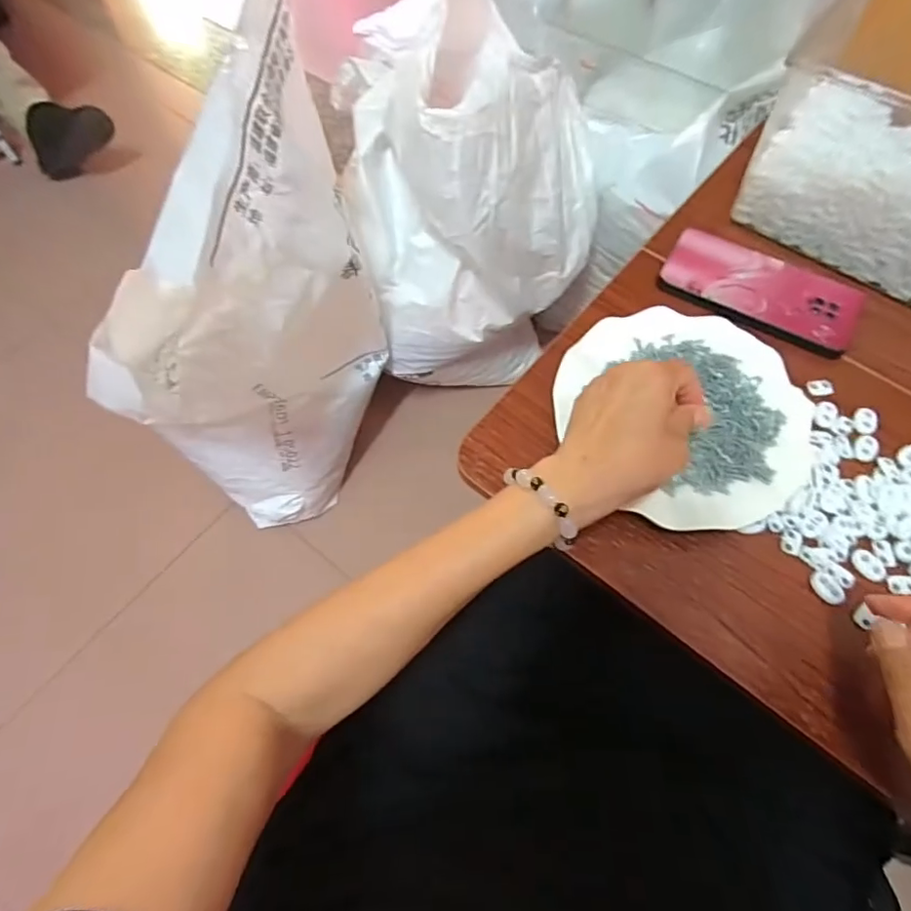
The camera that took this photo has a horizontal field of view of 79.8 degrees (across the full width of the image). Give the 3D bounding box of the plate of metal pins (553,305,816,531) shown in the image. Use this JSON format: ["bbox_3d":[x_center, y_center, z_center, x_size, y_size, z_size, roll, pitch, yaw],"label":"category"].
[{"bbox_3d":[0.174,-0.034,0.415,0.168,0.015,0.183,0,67,1],"label":"plate of metal pins"}]

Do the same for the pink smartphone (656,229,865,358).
[{"bbox_3d":[0.266,-0.144,0.477,0.164,0.012,0.088,33,71,14],"label":"pink smartphone"}]

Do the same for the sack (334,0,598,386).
[{"bbox_3d":[0.014,-0.378,0.846,0.340,0.454,0.357,-16,66,-7],"label":"sack"}]

